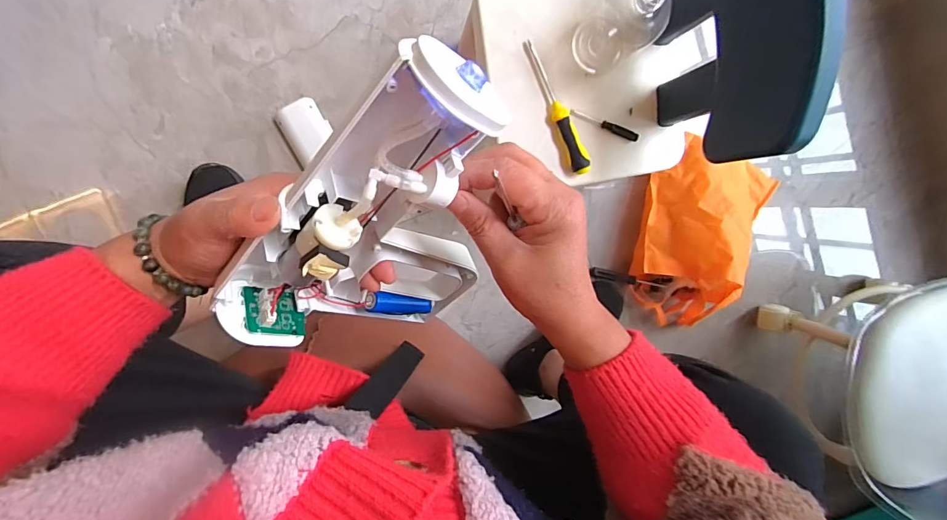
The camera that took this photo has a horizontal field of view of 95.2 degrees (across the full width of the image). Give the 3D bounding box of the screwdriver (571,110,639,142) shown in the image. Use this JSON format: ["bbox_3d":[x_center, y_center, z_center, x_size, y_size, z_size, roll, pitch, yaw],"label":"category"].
[{"bbox_3d":[0.156,-0.161,0.511,0.088,0.006,0.011,21,94,-9],"label":"screwdriver"}]

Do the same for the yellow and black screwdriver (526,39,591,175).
[{"bbox_3d":[0.097,-0.173,0.496,0.023,0.019,0.158,-26,99,-3],"label":"yellow and black screwdriver"}]

